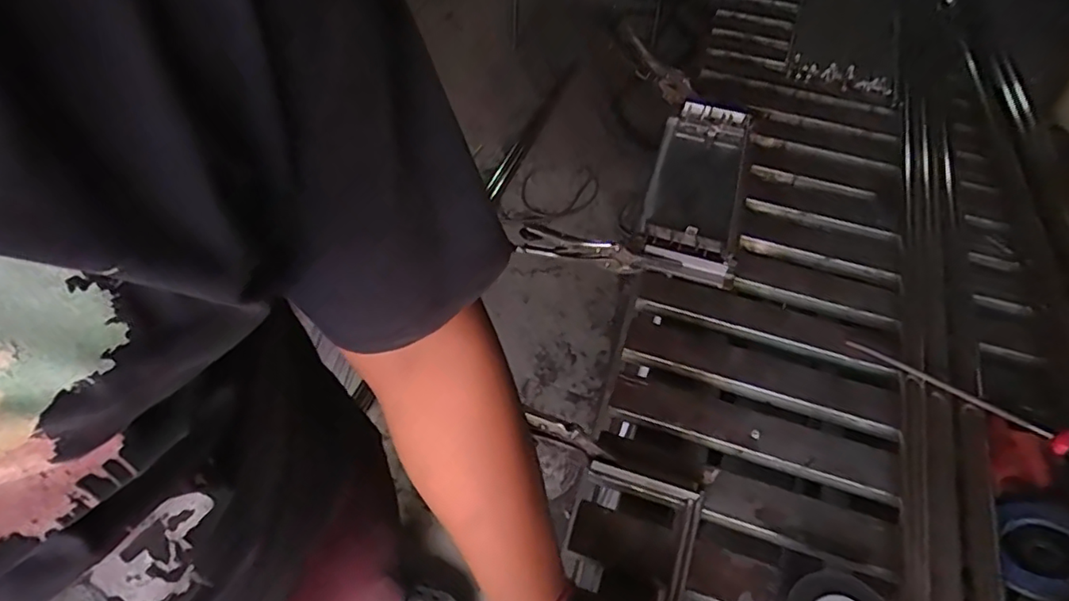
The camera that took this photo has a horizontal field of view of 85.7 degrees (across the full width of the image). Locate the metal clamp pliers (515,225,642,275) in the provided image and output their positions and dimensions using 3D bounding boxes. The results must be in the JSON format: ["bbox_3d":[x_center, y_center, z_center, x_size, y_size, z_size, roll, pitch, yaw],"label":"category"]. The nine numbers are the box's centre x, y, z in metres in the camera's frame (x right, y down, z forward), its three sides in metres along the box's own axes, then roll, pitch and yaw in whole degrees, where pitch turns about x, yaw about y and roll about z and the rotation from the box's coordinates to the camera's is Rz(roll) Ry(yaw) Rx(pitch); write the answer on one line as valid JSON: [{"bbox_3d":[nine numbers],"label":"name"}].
[{"bbox_3d":[0.057,-0.061,0.720,0.150,0.064,0.016,13,53,-8],"label":"metal clamp pliers"}]

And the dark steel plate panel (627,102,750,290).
[{"bbox_3d":[0.229,-0.171,0.818,0.123,0.025,0.353,12,54,9],"label":"dark steel plate panel"}]

